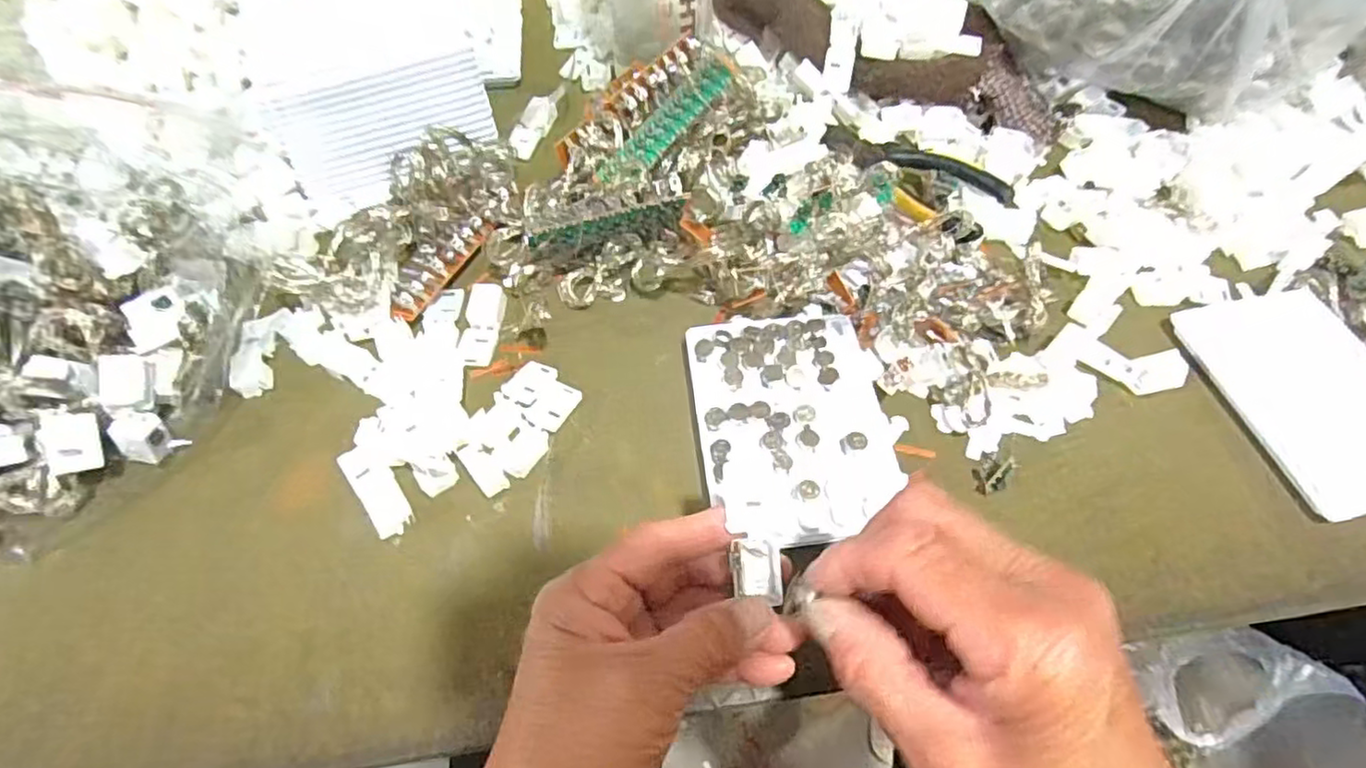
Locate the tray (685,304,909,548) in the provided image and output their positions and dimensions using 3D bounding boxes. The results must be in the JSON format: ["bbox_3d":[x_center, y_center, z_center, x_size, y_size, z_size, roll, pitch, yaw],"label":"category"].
[{"bbox_3d":[0.056,0.016,0.352,0.097,0.015,0.138,-6,60,-5],"label":"tray"}]

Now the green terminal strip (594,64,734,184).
[{"bbox_3d":[-0.003,-0.172,0.425,0.022,0.017,0.134,35,65,18],"label":"green terminal strip"}]

